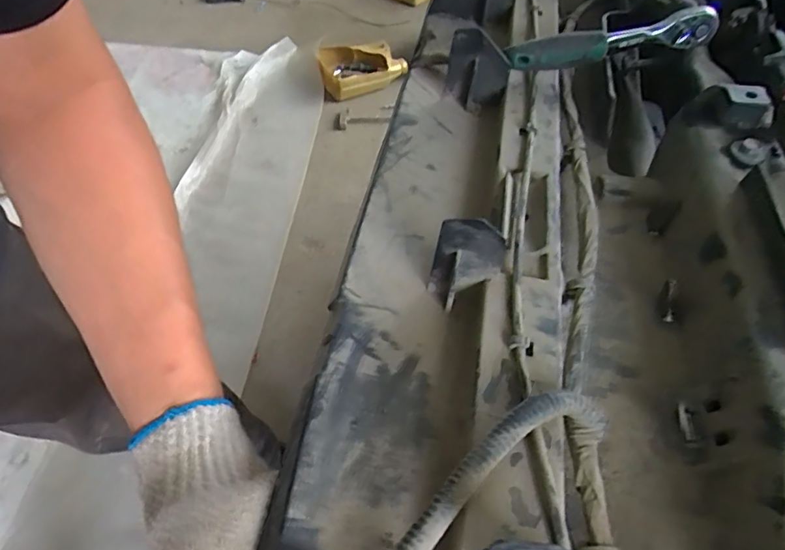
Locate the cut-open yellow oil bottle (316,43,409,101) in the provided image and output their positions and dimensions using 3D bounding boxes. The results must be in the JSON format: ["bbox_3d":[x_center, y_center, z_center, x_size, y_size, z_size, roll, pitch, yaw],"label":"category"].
[{"bbox_3d":[-0.104,-0.735,1.821,0.298,0.099,0.241,-10,53,-7],"label":"cut-open yellow oil bottle"}]

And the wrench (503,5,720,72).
[{"bbox_3d":[0.156,-0.166,0.362,0.147,0.027,0.020,-11,53,-7],"label":"wrench"}]

